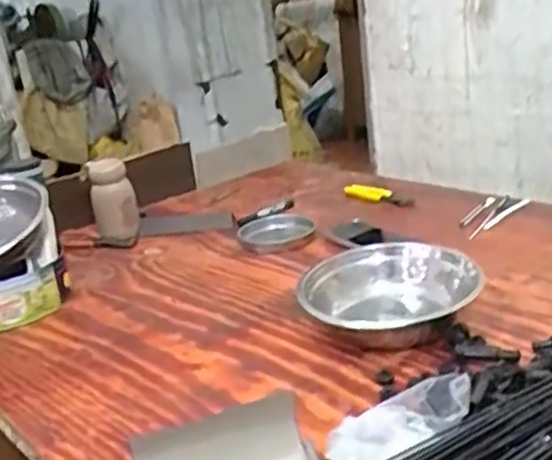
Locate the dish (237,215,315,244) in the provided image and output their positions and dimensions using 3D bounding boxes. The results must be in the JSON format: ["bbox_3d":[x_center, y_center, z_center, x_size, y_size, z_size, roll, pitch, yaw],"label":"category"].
[{"bbox_3d":[-0.005,0.000,1.258,0.121,0.024,0.138,-11,20,-9],"label":"dish"}]

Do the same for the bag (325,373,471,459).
[{"bbox_3d":[0.105,0.165,0.617,0.131,0.041,0.028,-27,22,-2],"label":"bag"}]

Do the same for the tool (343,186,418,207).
[{"bbox_3d":[0.201,-0.065,1.368,0.040,0.019,0.171,-24,25,-37],"label":"tool"}]

